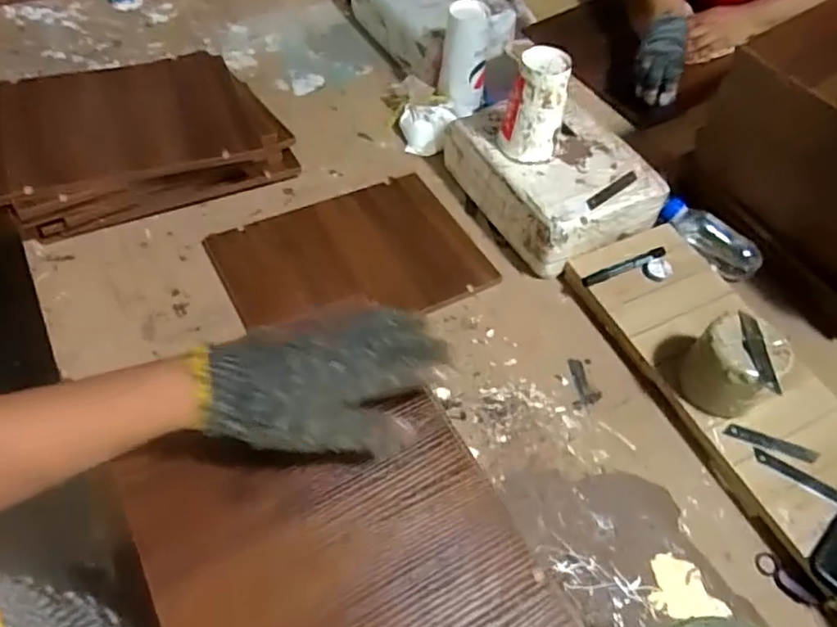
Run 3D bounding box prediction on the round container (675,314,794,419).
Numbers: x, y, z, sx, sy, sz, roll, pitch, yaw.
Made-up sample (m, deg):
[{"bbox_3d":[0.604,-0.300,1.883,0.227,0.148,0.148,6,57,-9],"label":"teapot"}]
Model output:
[{"bbox_3d":[0.347,0.060,0.668,0.085,0.092,0.085,1,56,-1],"label":"round container"}]

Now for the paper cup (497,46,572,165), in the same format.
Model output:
[{"bbox_3d":[0.146,-0.260,0.767,0.075,0.129,0.068,12,56,6],"label":"paper cup"}]

